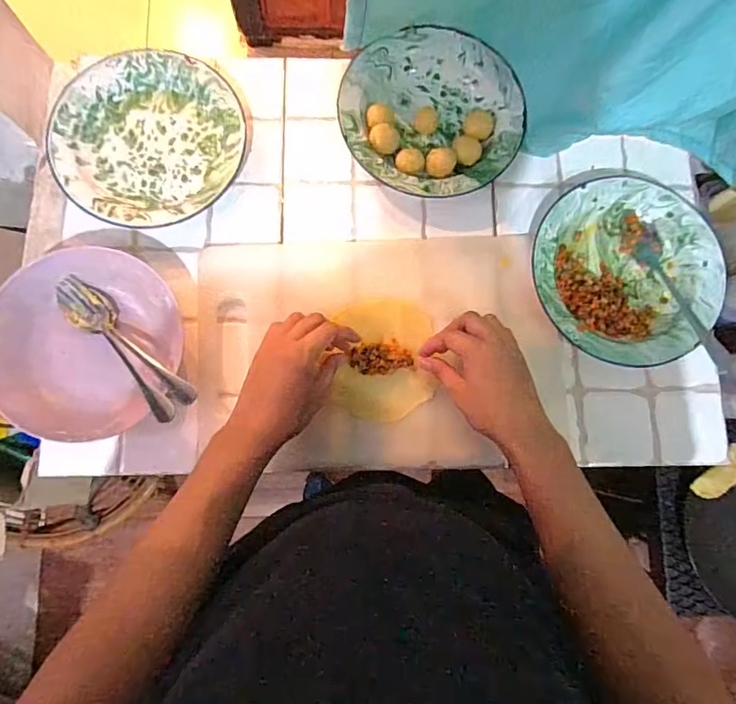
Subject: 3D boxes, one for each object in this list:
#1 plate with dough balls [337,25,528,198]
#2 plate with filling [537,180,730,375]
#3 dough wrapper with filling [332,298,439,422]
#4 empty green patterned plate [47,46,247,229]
[{"bbox_3d":[0.074,-0.278,0.591,0.204,0.034,0.208,0,81,-3],"label":"plate with dough balls"},{"bbox_3d":[0.288,-0.091,0.564,0.202,0.031,0.210,0,81,-3],"label":"plate with filling"},{"bbox_3d":[0.019,0.007,0.546,0.103,0.019,0.131,1,81,-3],"label":"dough wrapper with filling"},{"bbox_3d":[-0.248,-0.241,0.571,0.210,0.030,0.202,0,81,-3],"label":"empty green patterned plate"}]

